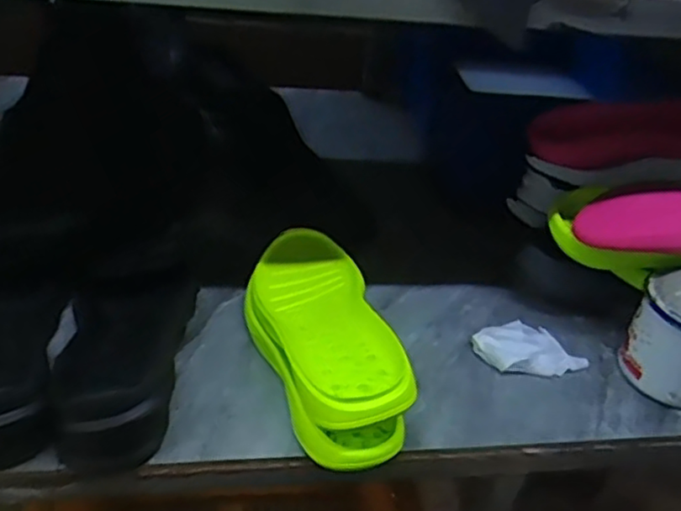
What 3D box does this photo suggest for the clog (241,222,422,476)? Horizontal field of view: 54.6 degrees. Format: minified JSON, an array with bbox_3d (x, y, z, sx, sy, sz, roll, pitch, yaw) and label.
[{"bbox_3d":[-0.020,0.066,0.618,0.118,0.086,0.282,-3,37,-15],"label":"clog"}]

